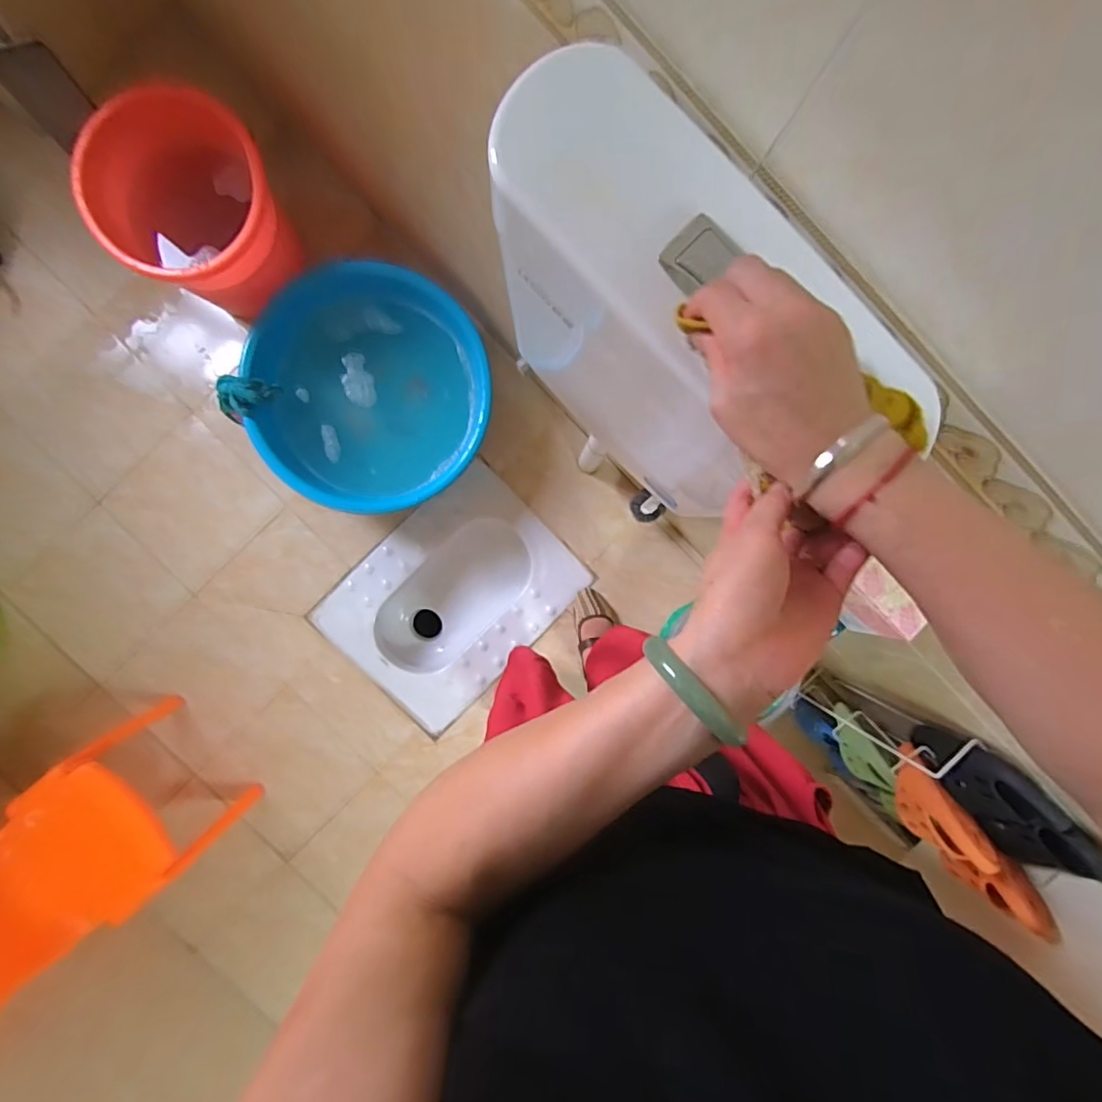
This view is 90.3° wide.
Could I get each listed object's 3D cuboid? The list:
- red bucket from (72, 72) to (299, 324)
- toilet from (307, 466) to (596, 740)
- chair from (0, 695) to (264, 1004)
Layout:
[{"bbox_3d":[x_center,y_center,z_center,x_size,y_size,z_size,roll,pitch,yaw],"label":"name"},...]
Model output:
[{"bbox_3d":[-0.683,-0.646,1.084,0.284,0.299,0.287,0,92,-4],"label":"red bucket"},{"bbox_3d":[-0.235,0.110,1.373,0.545,0.156,0.412,-45,94,-1],"label":"toilet"},{"bbox_3d":[-0.887,0.575,1.026,0.336,0.475,0.318,-44,94,-1],"label":"chair"}]

